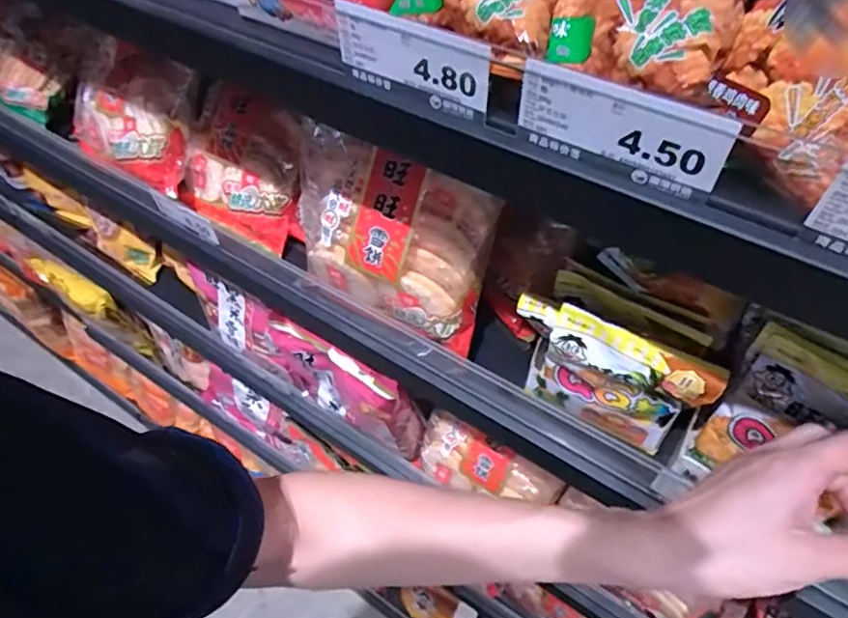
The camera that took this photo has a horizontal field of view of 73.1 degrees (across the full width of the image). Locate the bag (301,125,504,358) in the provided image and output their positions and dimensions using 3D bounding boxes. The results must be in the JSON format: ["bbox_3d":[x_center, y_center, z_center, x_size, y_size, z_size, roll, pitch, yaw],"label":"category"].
[{"bbox_3d":[-0.024,-0.057,0.460,0.164,0.135,0.055,22,24,20],"label":"bag"}]

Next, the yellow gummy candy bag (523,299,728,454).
[{"bbox_3d":[0.133,0.052,0.399,0.114,0.104,0.018,21,56,18],"label":"yellow gummy candy bag"}]

